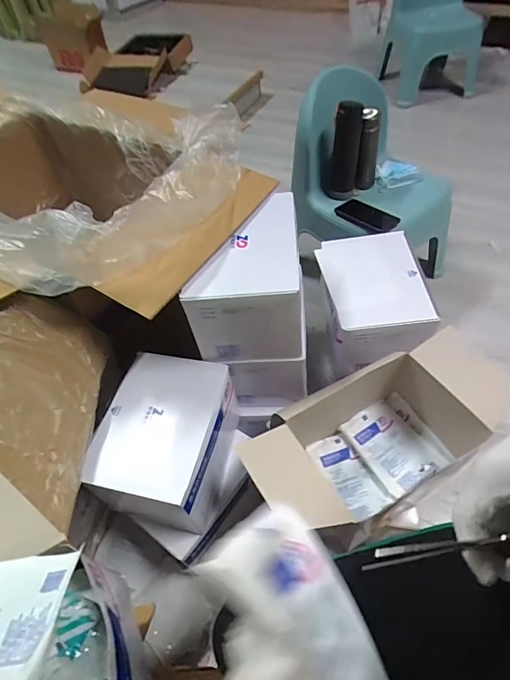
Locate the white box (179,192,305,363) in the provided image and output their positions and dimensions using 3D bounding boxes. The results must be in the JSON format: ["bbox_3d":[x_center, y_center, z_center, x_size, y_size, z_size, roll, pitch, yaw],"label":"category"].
[{"bbox_3d":[-0.017,-0.110,0.786,0.190,0.190,0.232,-5,53,2],"label":"white box"}]

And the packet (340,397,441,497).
[{"bbox_3d":[0.267,0.207,0.830,0.116,0.017,0.173,-28,55,-15],"label":"packet"}]

